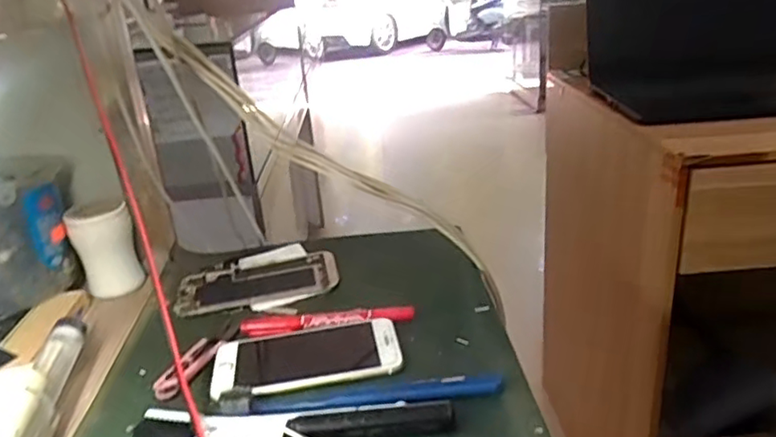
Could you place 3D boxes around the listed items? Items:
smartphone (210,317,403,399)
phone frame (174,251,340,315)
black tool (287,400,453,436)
[{"bbox_3d":[-0.061,0.100,0.462,0.136,0.008,0.070,-8,23,-8],"label":"smartphone"},{"bbox_3d":[-0.123,0.059,0.584,0.146,0.011,0.075,-8,23,-8],"label":"phone frame"},{"bbox_3d":[-0.010,0.127,0.388,0.098,0.012,0.020,-6,23,-4],"label":"black tool"}]

